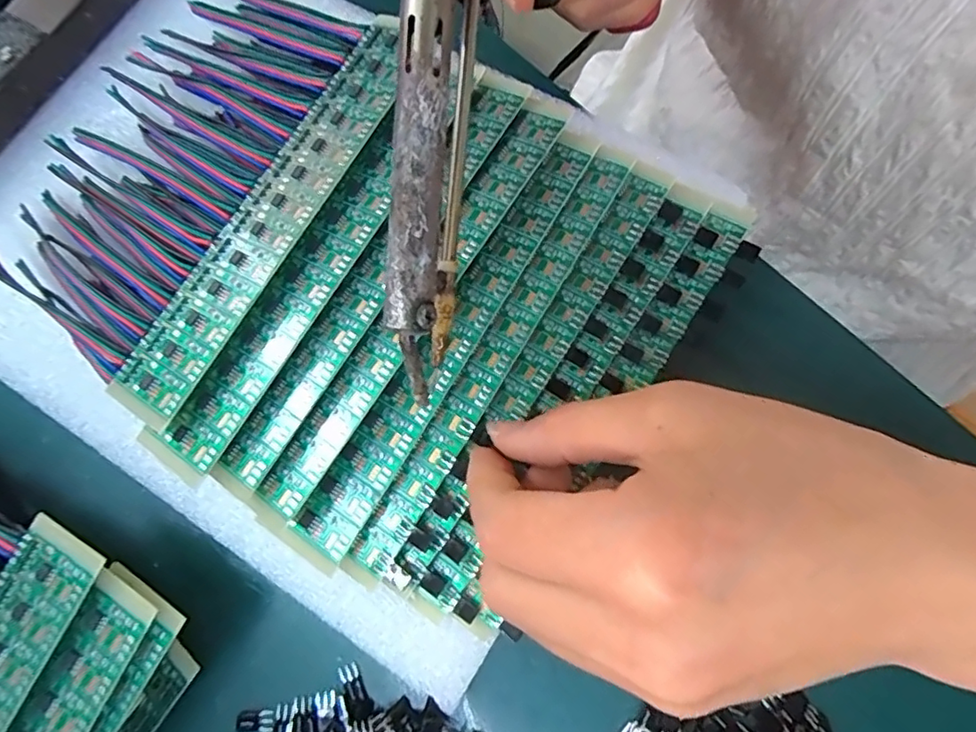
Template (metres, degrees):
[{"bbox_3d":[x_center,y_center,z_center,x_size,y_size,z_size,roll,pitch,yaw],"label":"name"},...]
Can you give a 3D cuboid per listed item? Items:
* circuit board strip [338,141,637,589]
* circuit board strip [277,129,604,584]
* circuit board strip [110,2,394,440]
[{"bbox_3d":[0.003,-0.005,0.185,0.014,0.004,0.162,29,82,17],"label":"circuit board strip"},{"bbox_3d":[-0.013,-0.012,0.183,0.019,0.007,0.162,30,82,15],"label":"circuit board strip"},{"bbox_3d":[-0.072,-0.054,0.191,0.033,0.004,0.159,26,79,25],"label":"circuit board strip"}]

